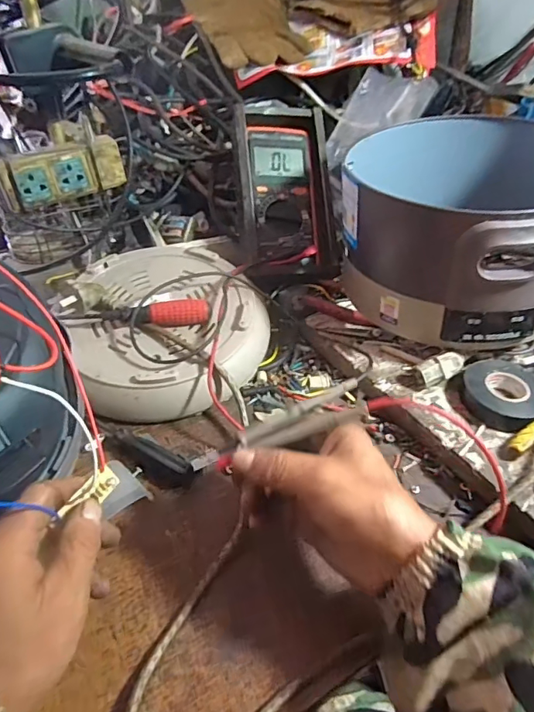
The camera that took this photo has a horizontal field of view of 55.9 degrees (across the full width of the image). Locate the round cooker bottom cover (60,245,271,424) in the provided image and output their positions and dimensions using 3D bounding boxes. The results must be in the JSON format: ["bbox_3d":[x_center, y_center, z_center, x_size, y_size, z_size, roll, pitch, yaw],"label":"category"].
[{"bbox_3d":[-0.099,-0.034,0.508,0.185,0.057,0.197,1,43,-1],"label":"round cooker bottom cover"}]

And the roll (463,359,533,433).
[{"bbox_3d":[0.215,0.034,0.453,0.072,0.024,0.071,1,43,-1],"label":"roll"}]

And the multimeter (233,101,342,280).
[{"bbox_3d":[0.017,-0.190,0.603,0.111,0.055,0.207,-4,84,-14],"label":"multimeter"}]

